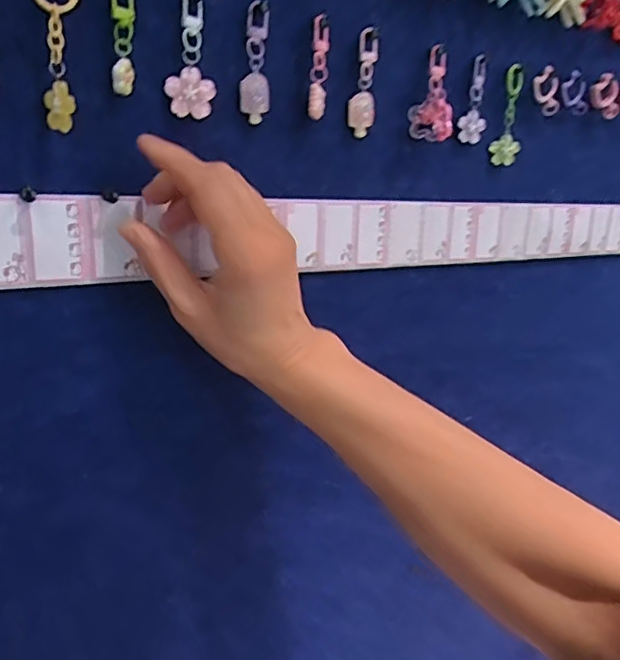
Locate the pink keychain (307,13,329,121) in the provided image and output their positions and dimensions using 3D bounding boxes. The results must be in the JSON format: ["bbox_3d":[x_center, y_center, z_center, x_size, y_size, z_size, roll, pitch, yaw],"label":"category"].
[{"bbox_3d":[0.006,-0.169,0.372,0.011,0.059,0.011,4,15,2],"label":"pink keychain"}]

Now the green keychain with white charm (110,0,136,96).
[{"bbox_3d":[-0.102,-0.159,0.314,0.012,0.056,0.009,0,16,-13],"label":"green keychain with white charm"}]

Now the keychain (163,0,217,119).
[{"bbox_3d":[-0.069,-0.160,0.336,0.028,0.066,0.006,-3,17,-23],"label":"keychain"}]

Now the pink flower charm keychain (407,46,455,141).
[{"bbox_3d":[0.090,-0.172,0.421,0.032,0.062,0.011,10,16,20],"label":"pink flower charm keychain"}]

